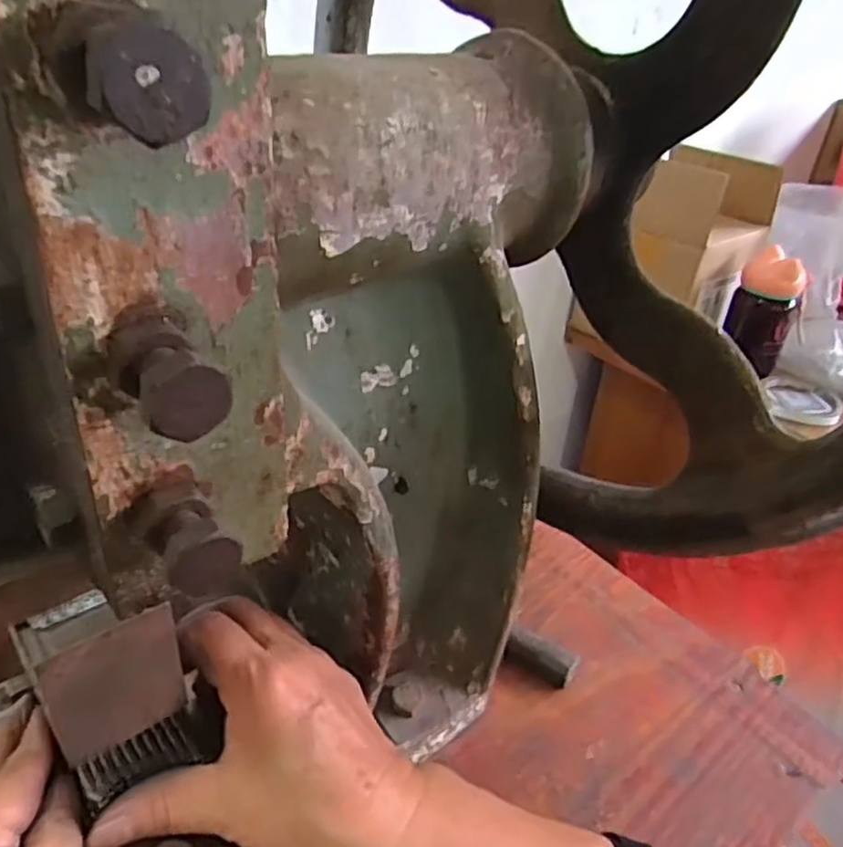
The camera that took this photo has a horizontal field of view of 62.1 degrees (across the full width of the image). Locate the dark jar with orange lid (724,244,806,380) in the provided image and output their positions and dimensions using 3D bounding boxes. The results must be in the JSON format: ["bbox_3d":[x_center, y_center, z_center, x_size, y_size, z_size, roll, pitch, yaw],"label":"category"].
[{"bbox_3d":[0.399,-0.126,0.822,0.067,0.142,0.046,31,41,34],"label":"dark jar with orange lid"}]

